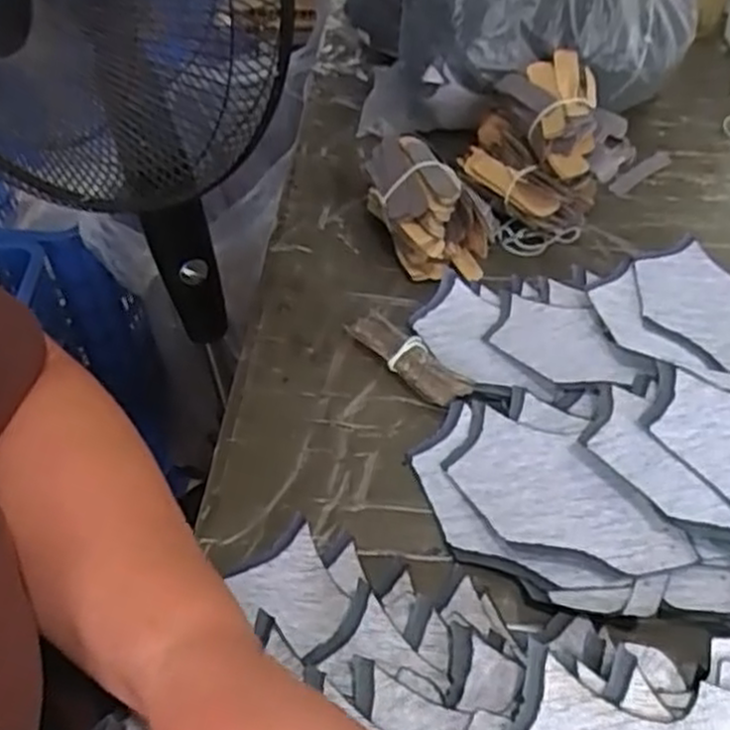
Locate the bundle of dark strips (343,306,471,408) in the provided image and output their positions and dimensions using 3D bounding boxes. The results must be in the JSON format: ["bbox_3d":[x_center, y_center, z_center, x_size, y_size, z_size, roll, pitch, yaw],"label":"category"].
[{"bbox_3d":[0.028,-0.005,0.504,0.029,0.018,0.095,-29,49,-26],"label":"bundle of dark strips"}]

